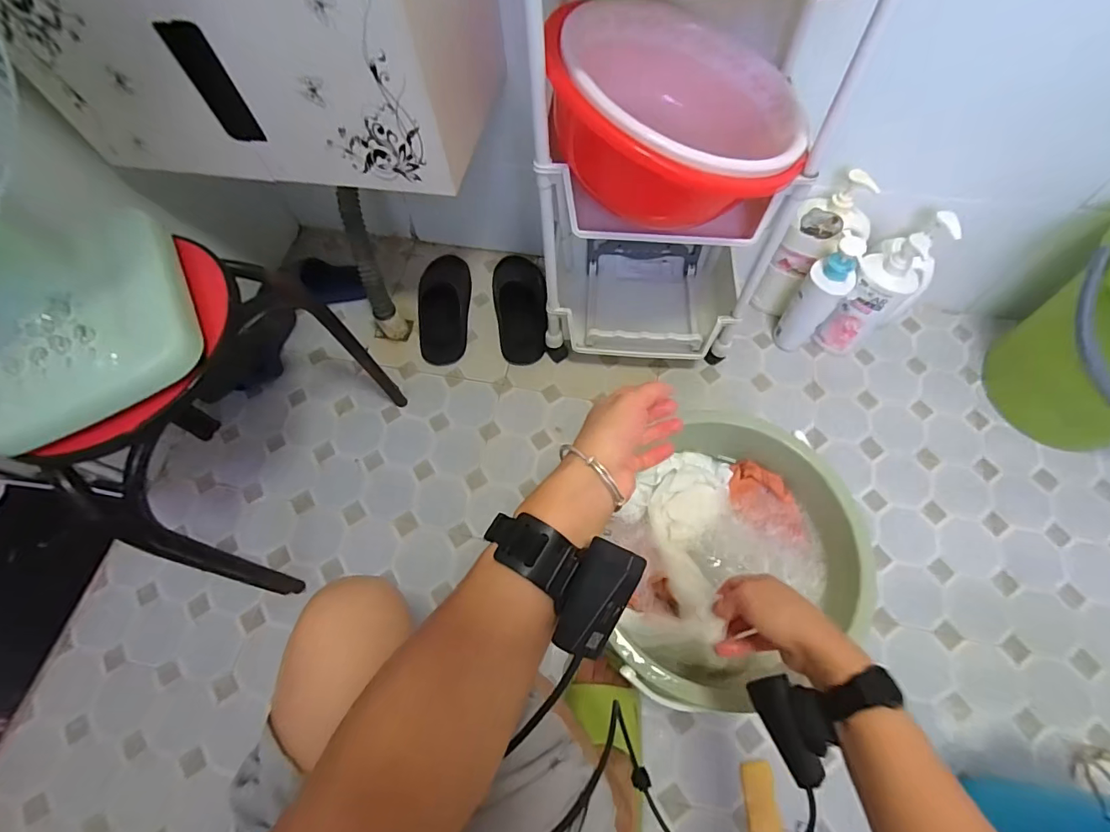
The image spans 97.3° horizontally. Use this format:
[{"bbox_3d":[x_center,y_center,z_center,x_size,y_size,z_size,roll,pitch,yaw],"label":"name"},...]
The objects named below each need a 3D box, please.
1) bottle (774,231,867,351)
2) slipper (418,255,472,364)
[{"bbox_3d":[0.459,-0.204,0.861,0.069,0.254,0.061,33,70,16],"label":"bottle"},{"bbox_3d":[-0.227,-0.241,0.994,0.102,0.087,0.275,-6,65,-1],"label":"slipper"}]

